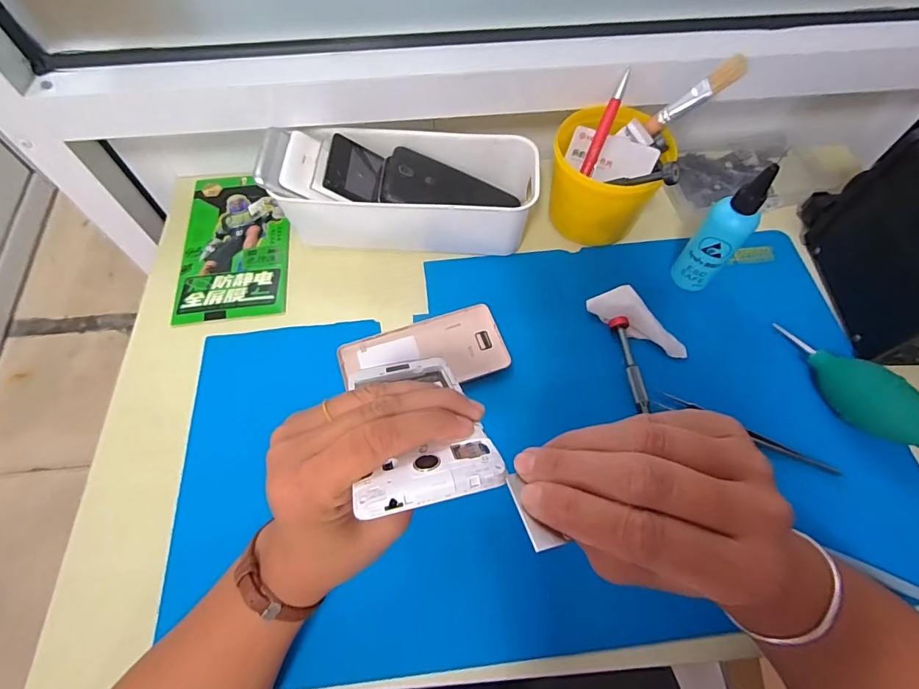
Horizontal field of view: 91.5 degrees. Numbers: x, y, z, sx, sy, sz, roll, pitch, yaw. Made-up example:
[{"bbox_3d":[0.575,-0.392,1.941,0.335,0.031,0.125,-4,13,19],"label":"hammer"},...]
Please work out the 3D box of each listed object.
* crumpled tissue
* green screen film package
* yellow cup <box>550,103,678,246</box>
[{"bbox_3d":[0.170,-0.023,0.417,0.096,0.018,0.035,37,69,16],"label":"crumpled tissue"},{"bbox_3d":[-0.235,-0.108,0.469,0.107,0.004,0.184,-8,64,-5],"label":"green screen film package"},{"bbox_3d":[0.142,-0.171,0.451,0.112,0.092,0.102,0,64,-1],"label":"yellow cup"}]

